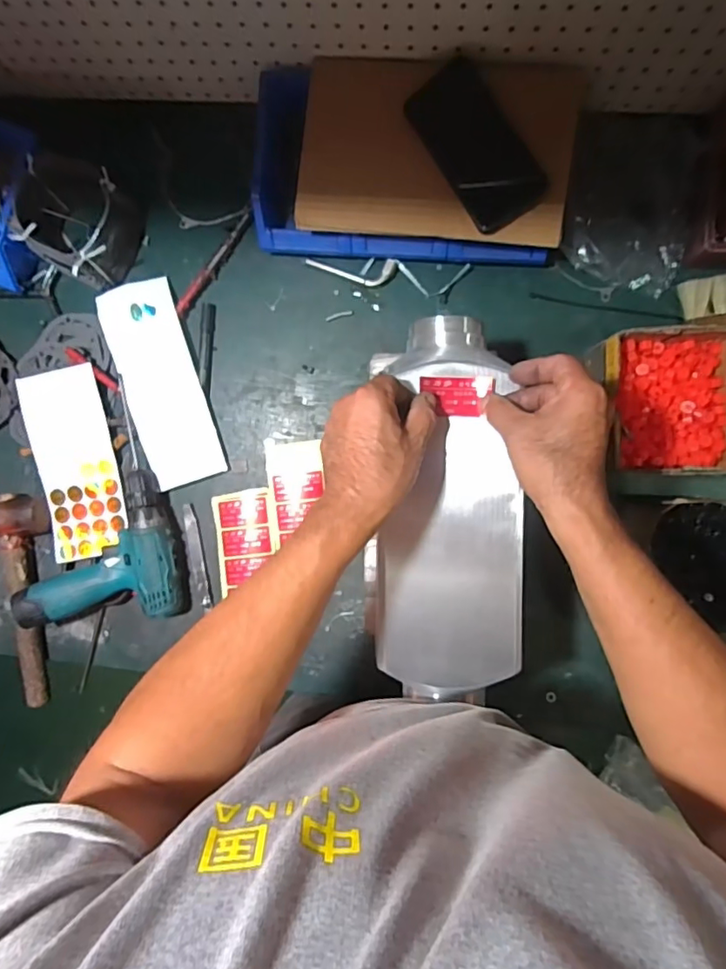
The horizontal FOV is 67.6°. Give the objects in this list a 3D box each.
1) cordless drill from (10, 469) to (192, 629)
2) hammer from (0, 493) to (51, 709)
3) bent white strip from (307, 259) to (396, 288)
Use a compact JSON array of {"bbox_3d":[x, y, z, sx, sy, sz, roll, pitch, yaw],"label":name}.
[{"bbox_3d":[-0.336,0.094,0.683,0.197,0.065,0.184,-14,89,5],"label":"cordless drill"},{"bbox_3d":[-0.462,0.153,0.708,0.092,0.047,0.275,3,91,5],"label":"hammer"},{"bbox_3d":[-0.015,-0.263,0.673,0.112,0.007,0.030,3,91,5],"label":"bent white strip"}]

